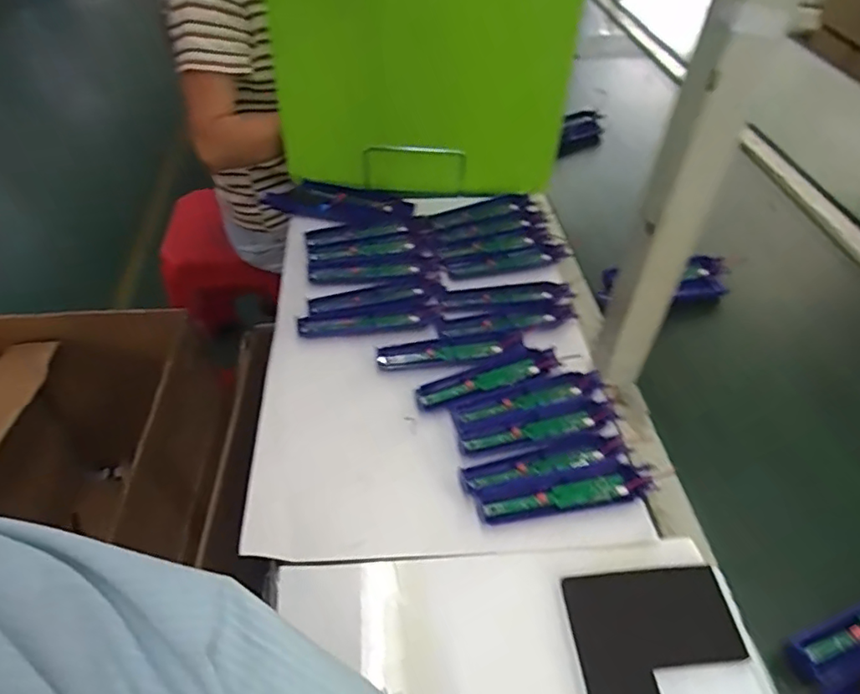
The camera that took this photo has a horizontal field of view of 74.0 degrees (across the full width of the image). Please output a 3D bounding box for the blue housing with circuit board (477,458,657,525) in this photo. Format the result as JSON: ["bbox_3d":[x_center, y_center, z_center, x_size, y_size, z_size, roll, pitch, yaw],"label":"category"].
[{"bbox_3d":[0.126,0.134,0.528,0.164,0.012,0.036,-7,44,-9],"label":"blue housing with circuit board"}]

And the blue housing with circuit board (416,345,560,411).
[{"bbox_3d":[0.062,0.033,0.624,0.162,0.010,0.042,-17,47,-18],"label":"blue housing with circuit board"}]

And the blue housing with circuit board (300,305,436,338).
[{"bbox_3d":[-0.073,-0.032,0.670,0.156,0.006,0.040,-7,45,-9],"label":"blue housing with circuit board"}]

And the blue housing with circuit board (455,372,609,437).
[{"bbox_3d":[0.104,0.056,0.600,0.166,0.008,0.038,-14,46,-16],"label":"blue housing with circuit board"}]

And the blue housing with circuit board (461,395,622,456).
[{"bbox_3d":[0.111,0.082,0.578,0.162,0.009,0.036,-13,46,-14],"label":"blue housing with circuit board"}]

